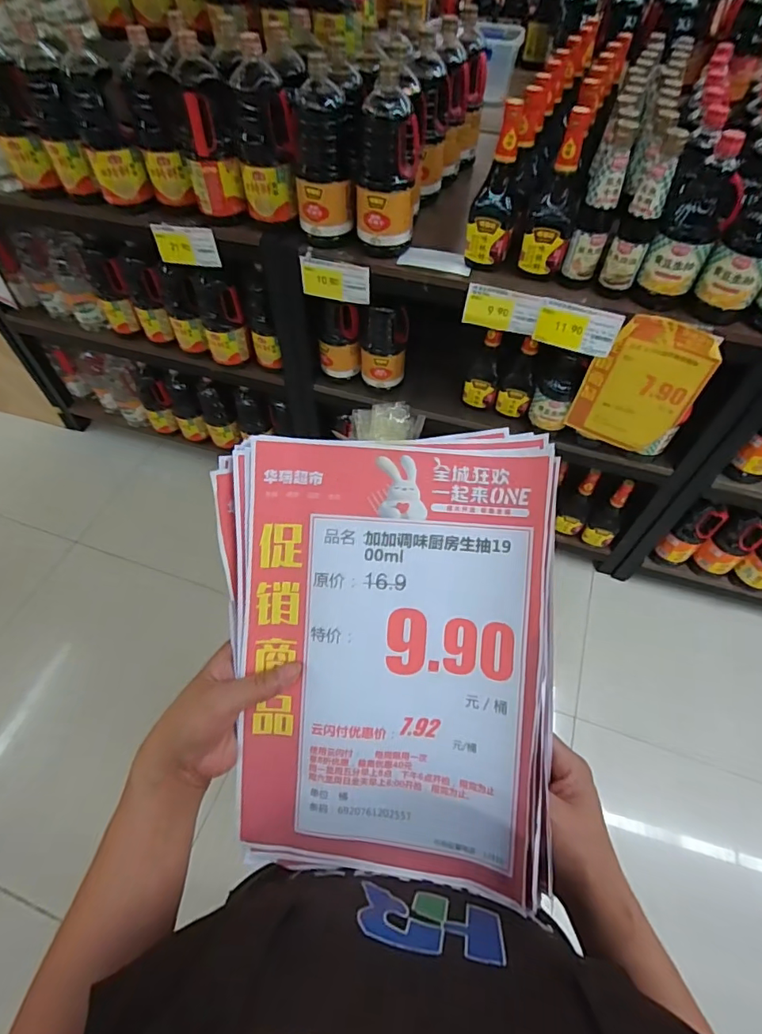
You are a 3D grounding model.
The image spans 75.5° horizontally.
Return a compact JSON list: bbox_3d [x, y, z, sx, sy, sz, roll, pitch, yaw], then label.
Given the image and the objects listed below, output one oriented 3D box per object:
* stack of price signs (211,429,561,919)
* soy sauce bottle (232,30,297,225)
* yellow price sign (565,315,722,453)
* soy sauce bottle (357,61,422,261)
[{"bbox_3d":[0.006,0.099,0.330,0.210,0.036,0.300,0,93,2],"label":"stack of price signs"},{"bbox_3d":[-0.219,-0.717,0.931,0.107,0.262,0.095,-10,57,-7],"label":"soy sauce bottle"},{"bbox_3d":[0.525,-0.259,1.006,0.198,0.294,0.030,16,57,10],"label":"yellow price sign"},{"bbox_3d":[0.009,-0.630,0.908,0.113,0.260,0.092,3,56,1],"label":"soy sauce bottle"}]

